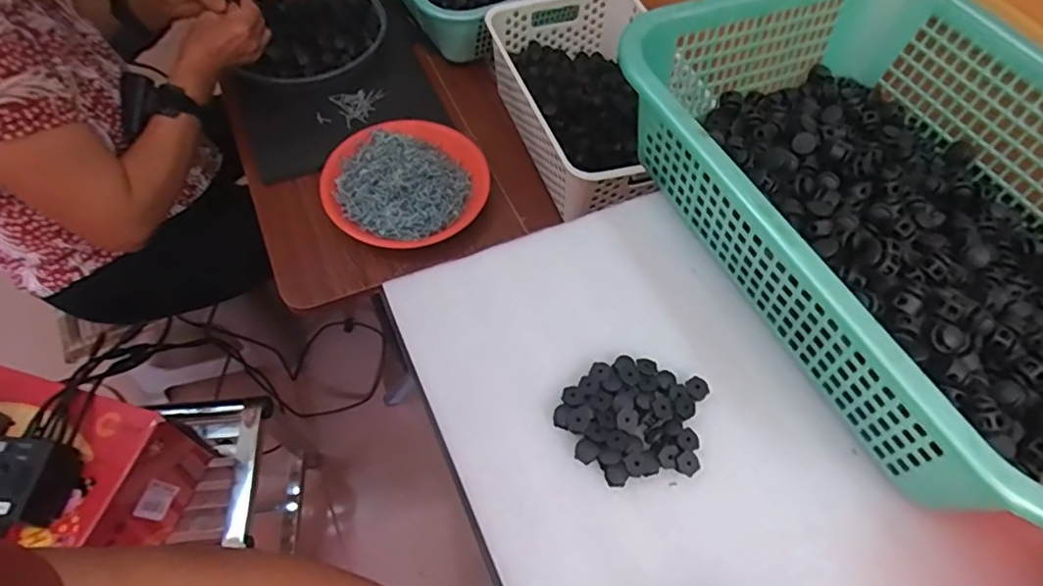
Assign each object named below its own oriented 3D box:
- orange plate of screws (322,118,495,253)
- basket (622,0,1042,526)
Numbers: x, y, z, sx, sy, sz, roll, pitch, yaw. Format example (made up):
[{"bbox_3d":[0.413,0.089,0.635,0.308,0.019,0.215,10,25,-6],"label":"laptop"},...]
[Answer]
[{"bbox_3d":[-0.137,-0.141,0.714,0.189,0.027,0.191,1,59,-1],"label":"orange plate of screws"},{"bbox_3d":[0.267,-0.063,0.393,0.287,0.096,0.377,-23,62,-15],"label":"basket"}]

